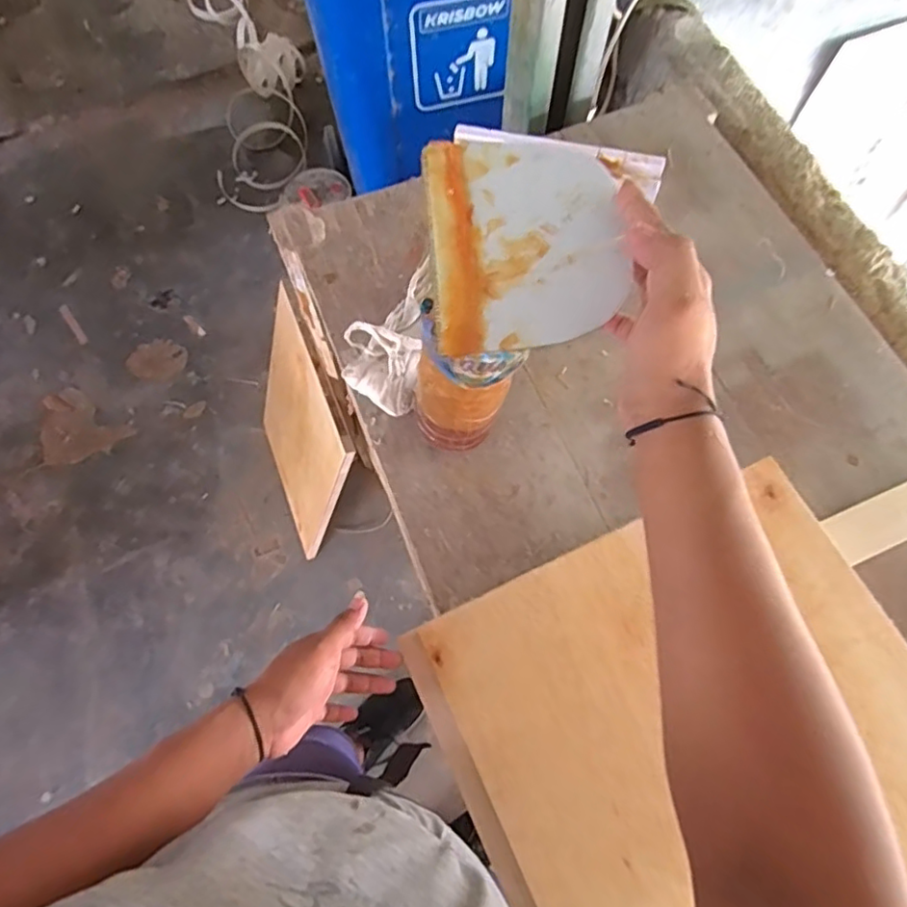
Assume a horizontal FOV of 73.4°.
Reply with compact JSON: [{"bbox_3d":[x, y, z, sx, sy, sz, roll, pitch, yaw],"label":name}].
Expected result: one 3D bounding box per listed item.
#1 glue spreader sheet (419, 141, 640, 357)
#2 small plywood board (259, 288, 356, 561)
[{"bbox_3d":[0.045,-0.133,0.374,0.113,0.005,0.147,-5,73,0],"label":"glue spreader sheet"},{"bbox_3d":[-0.327,-0.039,1.274,0.018,0.497,0.390,-14,67,-28],"label":"small plywood board"}]

